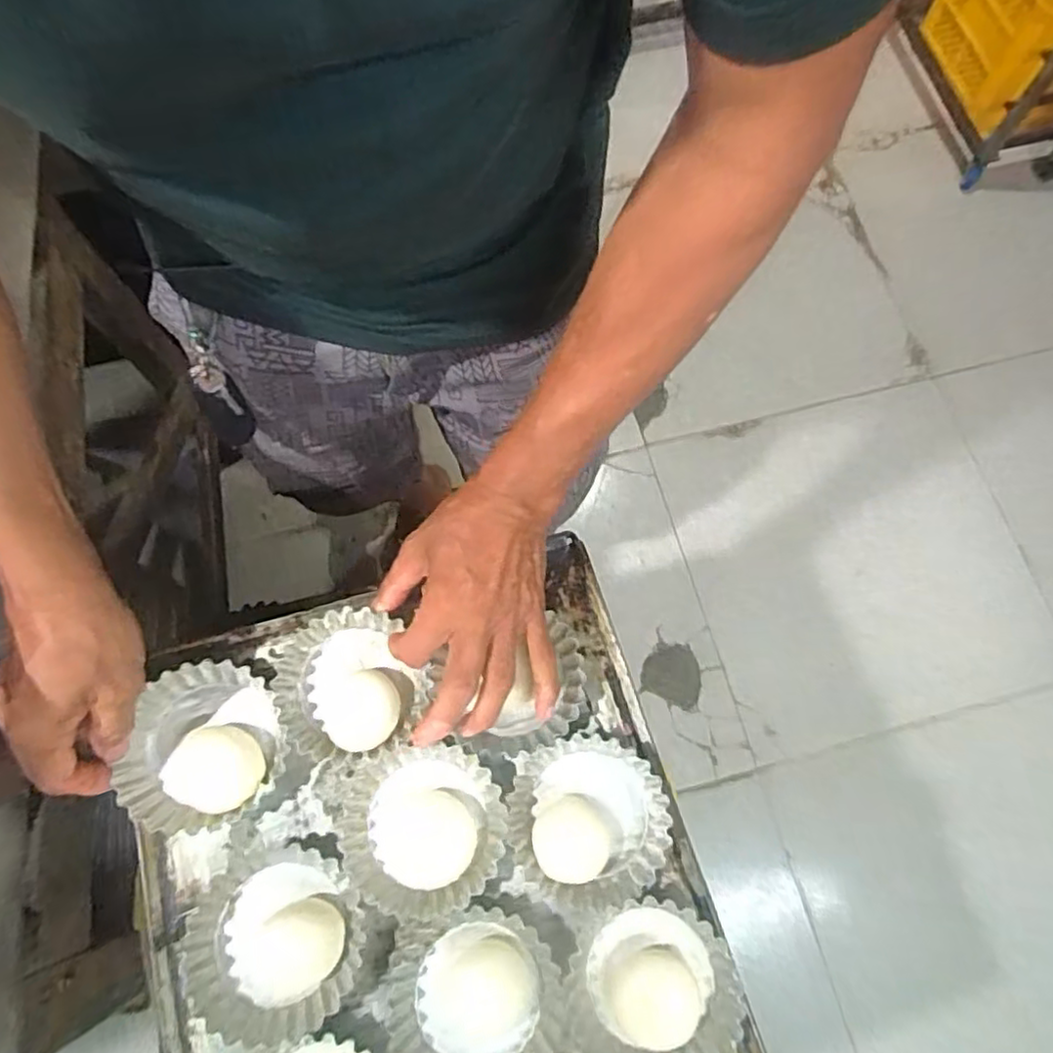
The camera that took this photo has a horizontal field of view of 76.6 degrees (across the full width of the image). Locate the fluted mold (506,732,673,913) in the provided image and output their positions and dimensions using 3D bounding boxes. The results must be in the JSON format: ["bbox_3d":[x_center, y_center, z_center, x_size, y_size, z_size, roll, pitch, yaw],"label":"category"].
[{"bbox_3d":[0.039,0.189,0.432,0.099,0.028,0.098,0,72,0],"label":"fluted mold"}]

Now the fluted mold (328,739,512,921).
[{"bbox_3d":[-0.071,0.196,0.429,0.110,0.030,0.098,-11,72,-4],"label":"fluted mold"}]

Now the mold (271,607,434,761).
[{"bbox_3d":[-0.118,0.105,0.449,0.097,0.034,0.090,-10,70,-2],"label":"mold"}]

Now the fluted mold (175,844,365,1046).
[{"bbox_3d":[-0.150,0.251,0.403,0.094,0.035,0.096,-28,74,-9],"label":"fluted mold"}]

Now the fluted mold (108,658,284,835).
[{"bbox_3d":[-0.211,0.143,0.437,0.088,0.038,0.100,-1,72,-1],"label":"fluted mold"}]

